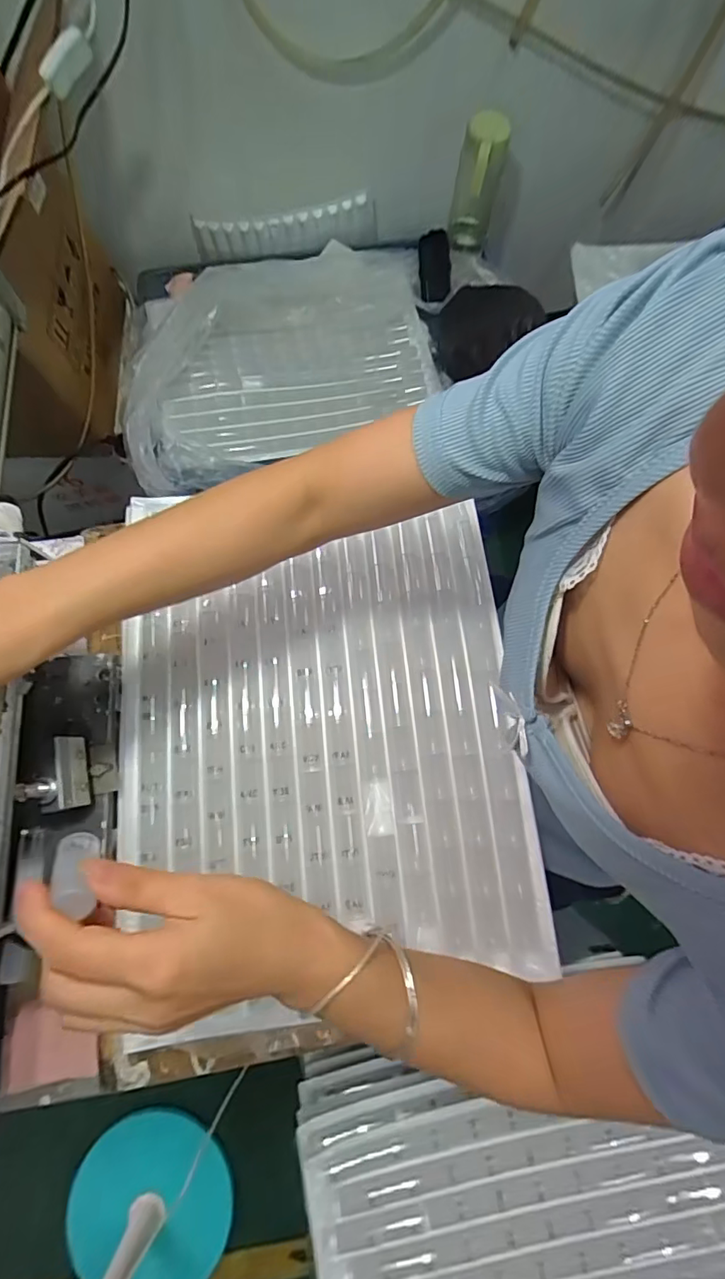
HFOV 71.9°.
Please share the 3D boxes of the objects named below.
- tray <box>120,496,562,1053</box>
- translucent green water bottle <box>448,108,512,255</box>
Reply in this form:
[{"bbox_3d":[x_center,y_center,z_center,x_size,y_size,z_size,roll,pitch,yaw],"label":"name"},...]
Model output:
[{"bbox_3d":[-0.033,0.088,0.434,0.337,0.014,0.391,-8,76,-3],"label":"tray"},{"bbox_3d":[0.180,-0.715,0.796,0.068,0.172,0.063,13,76,3],"label":"translucent green water bottle"}]

